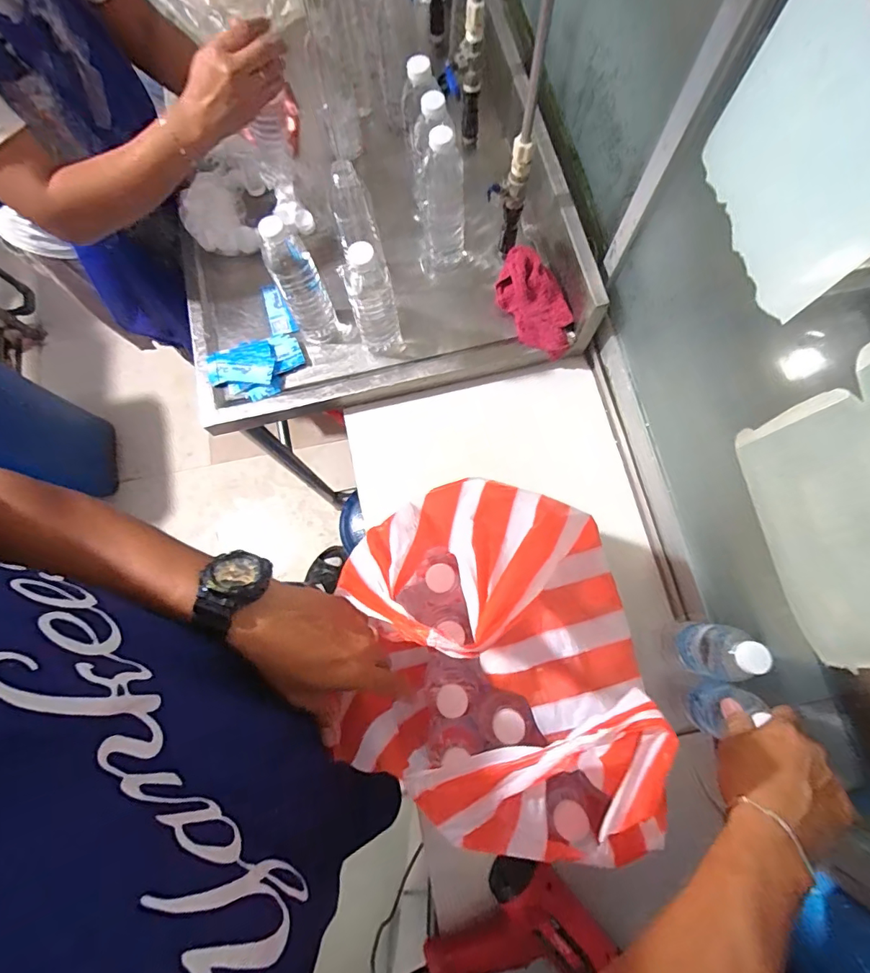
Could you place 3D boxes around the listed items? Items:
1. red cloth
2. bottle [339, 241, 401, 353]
[{"bbox_3d":[0.156,-0.290,0.734,0.082,0.064,0.171,-30,78,-6],"label":"red cloth"},{"bbox_3d":[-0.087,-0.259,0.655,0.063,0.208,0.054,-13,77,-2],"label":"bottle"}]

